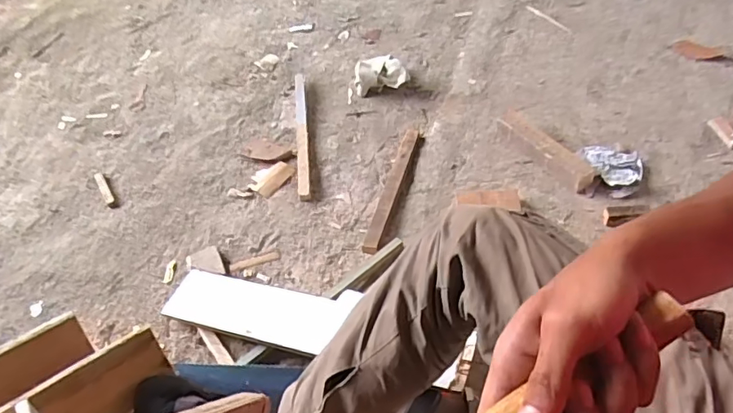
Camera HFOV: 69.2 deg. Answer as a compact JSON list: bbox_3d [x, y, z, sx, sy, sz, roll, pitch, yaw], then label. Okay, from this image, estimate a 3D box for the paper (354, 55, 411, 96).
[{"bbox_3d":[0.038,-0.321,1.327,0.137,0.075,0.056,0,48,9],"label":"paper"}]

